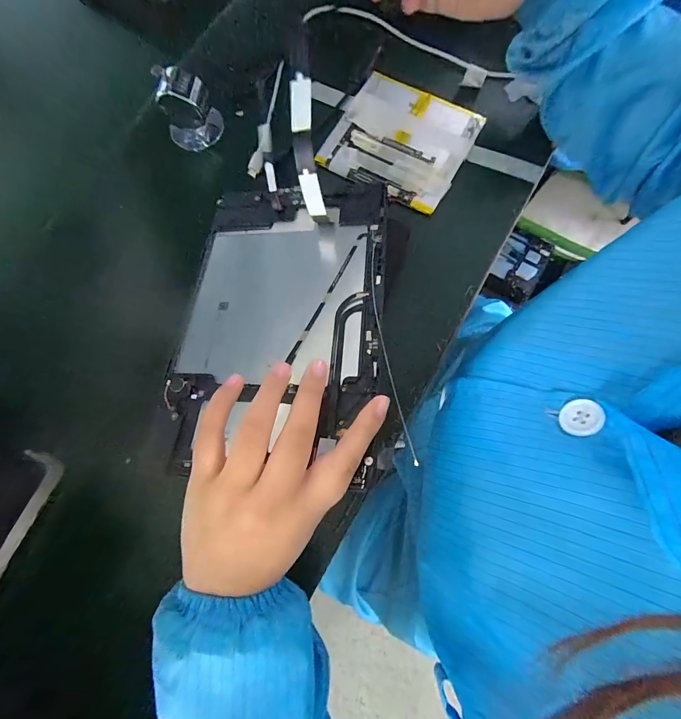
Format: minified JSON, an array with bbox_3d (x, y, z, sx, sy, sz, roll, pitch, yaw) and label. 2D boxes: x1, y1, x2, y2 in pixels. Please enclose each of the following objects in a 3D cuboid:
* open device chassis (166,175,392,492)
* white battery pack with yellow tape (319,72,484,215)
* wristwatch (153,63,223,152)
[{"bbox_3d":[-0.045,-0.038,0.256,0.147,0.010,0.227,0,65,11],"label":"open device chassis"},{"bbox_3d":[0.058,-0.218,0.344,0.131,0.005,0.122,29,78,7],"label":"white battery pack with yellow tape"},{"bbox_3d":[-0.146,-0.241,0.338,0.052,0.064,0.031,-21,78,-3],"label":"wristwatch"}]

